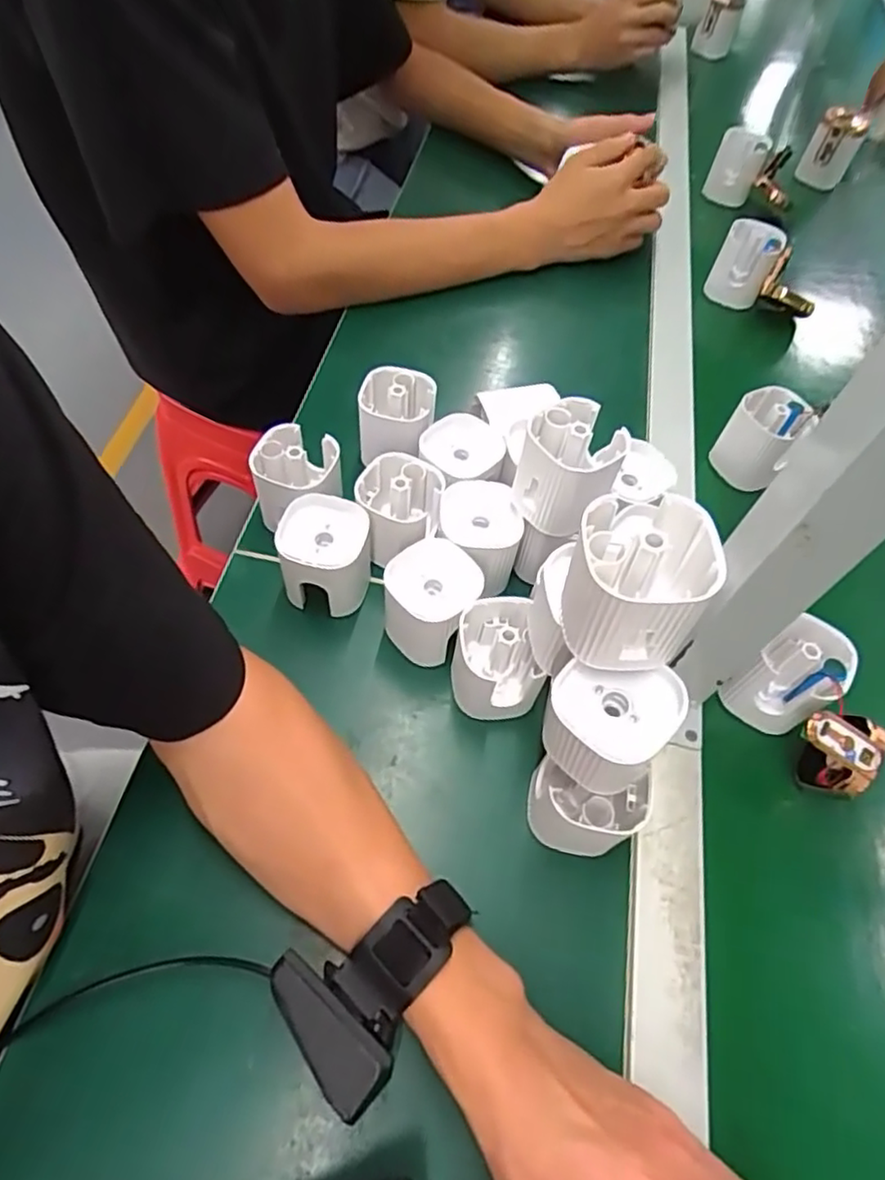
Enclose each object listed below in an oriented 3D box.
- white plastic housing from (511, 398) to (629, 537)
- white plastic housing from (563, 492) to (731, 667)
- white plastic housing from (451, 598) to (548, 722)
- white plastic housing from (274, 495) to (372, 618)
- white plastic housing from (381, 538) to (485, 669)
[{"bbox_3d":[0.078,-0.070,0.404,0.057,0.075,0.053,3,59,-5],"label":"white plastic housing"},{"bbox_3d":[0.082,-0.002,0.281,0.058,0.065,0.056,18,59,3],"label":"white plastic housing"},{"bbox_3d":[0.034,0.045,0.401,0.055,0.071,0.055,2,57,-4],"label":"white plastic housing"},{"bbox_3d":[-0.077,-0.018,0.433,0.056,0.068,0.058,8,57,0],"label":"white plastic housing"},{"bbox_3d":[-0.007,0.008,0.416,0.056,0.063,0.052,40,62,19],"label":"white plastic housing"}]

